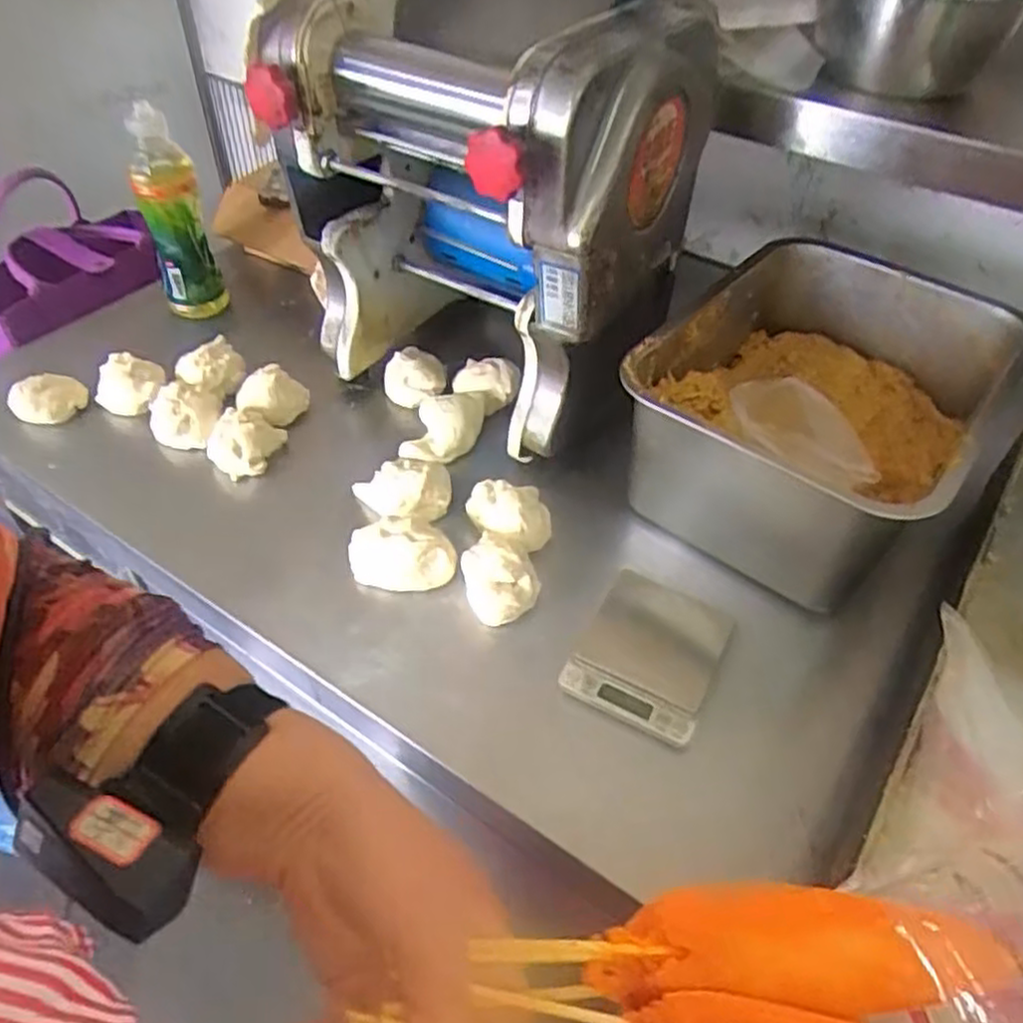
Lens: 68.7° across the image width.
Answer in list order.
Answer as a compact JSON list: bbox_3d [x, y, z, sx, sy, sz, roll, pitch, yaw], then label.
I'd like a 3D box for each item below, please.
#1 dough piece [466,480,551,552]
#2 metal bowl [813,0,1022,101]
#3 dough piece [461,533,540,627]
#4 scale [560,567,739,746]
[{"bbox_3d":[-0.002,0.003,0.669,0.073,0.035,0.060,1,46,-2],"label":"dough piece"},{"bbox_3d":[0.386,-0.462,0.704,0.183,0.097,0.181,27,51,21],"label":"metal bowl"},{"bbox_3d":[-0.009,0.052,0.621,0.064,0.036,0.074,-8,47,-11],"label":"dough piece"},{"bbox_3d":[0.110,0.109,0.589,0.101,0.020,0.123,23,50,18],"label":"scale"}]

